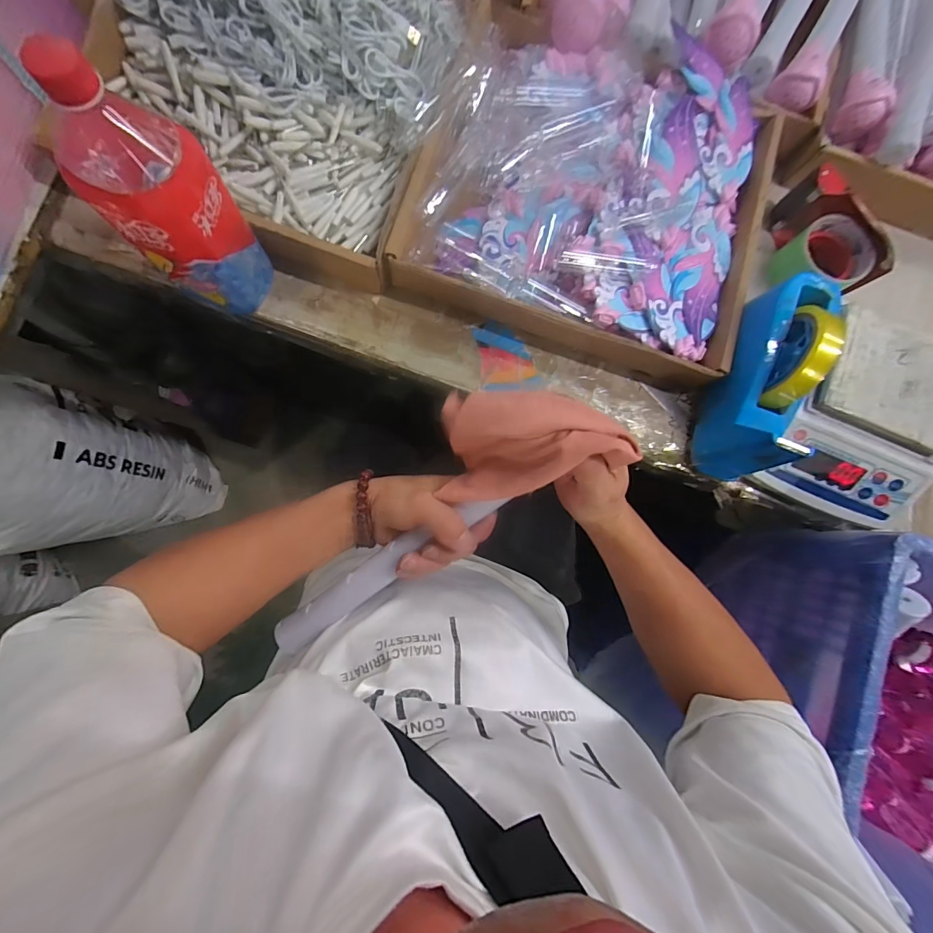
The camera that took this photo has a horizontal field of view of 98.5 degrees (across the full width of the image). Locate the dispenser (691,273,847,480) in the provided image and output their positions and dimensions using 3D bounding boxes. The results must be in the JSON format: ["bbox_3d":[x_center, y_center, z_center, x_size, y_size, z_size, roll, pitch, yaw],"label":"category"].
[{"bbox_3d":[0.310,-0.087,0.407,0.071,0.108,0.211,20,96,-4],"label":"dispenser"}]

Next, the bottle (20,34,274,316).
[{"bbox_3d":[-0.245,-0.211,0.322,0.091,0.198,0.073,22,82,-3],"label":"bottle"}]

